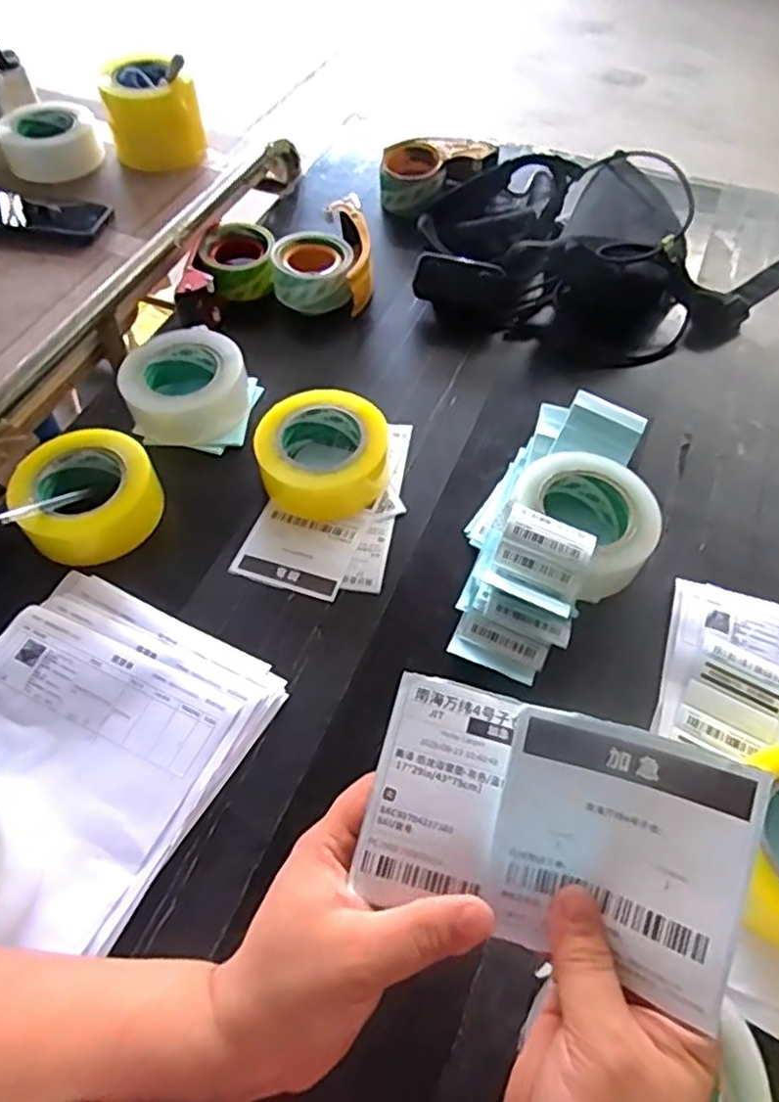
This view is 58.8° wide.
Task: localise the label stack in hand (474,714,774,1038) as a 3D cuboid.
[{"bbox_3d":[0.094,0.125,0.288,0.097,0.012,0.097,14,85,22],"label":"label stack in hand"}]

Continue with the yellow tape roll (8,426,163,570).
[{"bbox_3d":[-0.252,-0.046,0.589,0.112,0.068,0.098,-23,58,-16],"label":"yellow tape roll"}]

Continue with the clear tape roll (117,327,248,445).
[{"bbox_3d":[-0.191,-0.156,0.667,0.105,0.063,0.109,0,55,0],"label":"clear tape roll"}]

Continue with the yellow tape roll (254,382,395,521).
[{"bbox_3d":[-0.058,-0.093,0.634,0.111,0.057,0.118,0,55,0],"label":"yellow tape roll"}]

